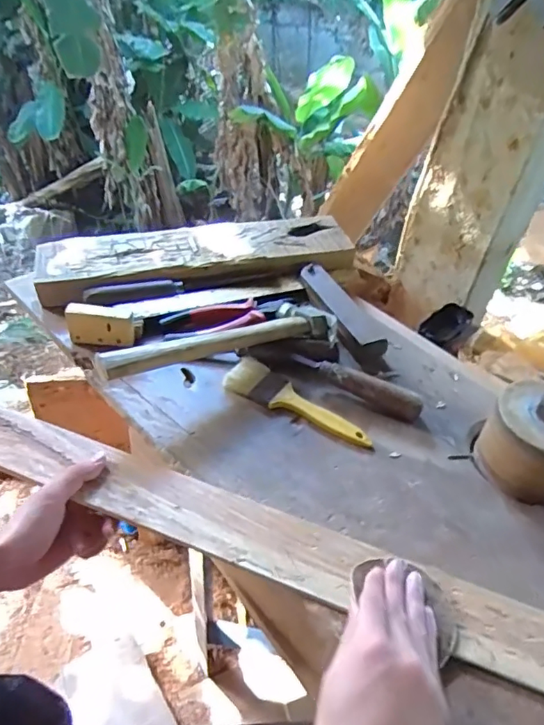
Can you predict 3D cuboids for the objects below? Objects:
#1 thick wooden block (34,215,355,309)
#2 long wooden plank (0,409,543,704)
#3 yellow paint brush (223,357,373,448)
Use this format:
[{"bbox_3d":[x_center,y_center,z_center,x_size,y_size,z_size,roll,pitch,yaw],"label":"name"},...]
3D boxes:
[{"bbox_3d":[-0.107,-0.161,0.781,0.464,0.033,0.139,-9,46,-16],"label":"thick wooden block"},{"bbox_3d":[0.062,0.180,0.442,0.811,0.010,0.064,17,45,14],"label":"long wooden plank"},{"bbox_3d":[0.030,0.044,0.593,0.180,0.011,0.048,25,47,18],"label":"yellow paint brush"}]

